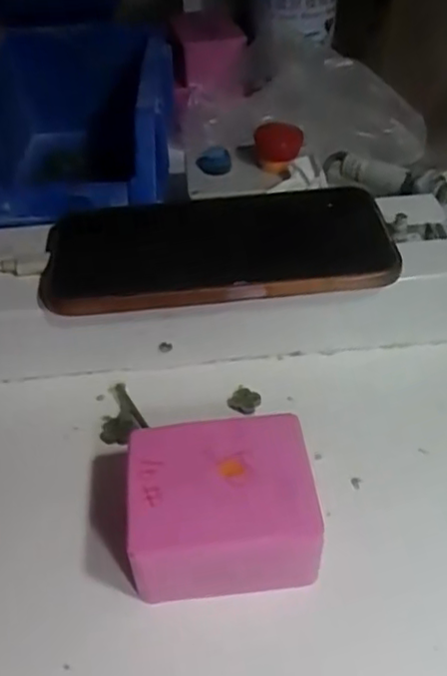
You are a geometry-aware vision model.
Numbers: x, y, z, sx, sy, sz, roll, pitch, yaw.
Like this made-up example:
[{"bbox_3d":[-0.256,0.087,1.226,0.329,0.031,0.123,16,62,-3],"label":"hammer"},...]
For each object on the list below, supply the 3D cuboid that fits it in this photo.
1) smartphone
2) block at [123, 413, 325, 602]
[{"bbox_3d":[-0.004,-0.043,0.321,0.162,0.016,0.081,-5,41,0],"label":"smartphone"},{"bbox_3d":[-0.001,0.065,0.253,0.066,0.039,0.055,-5,43,-4],"label":"block"}]

